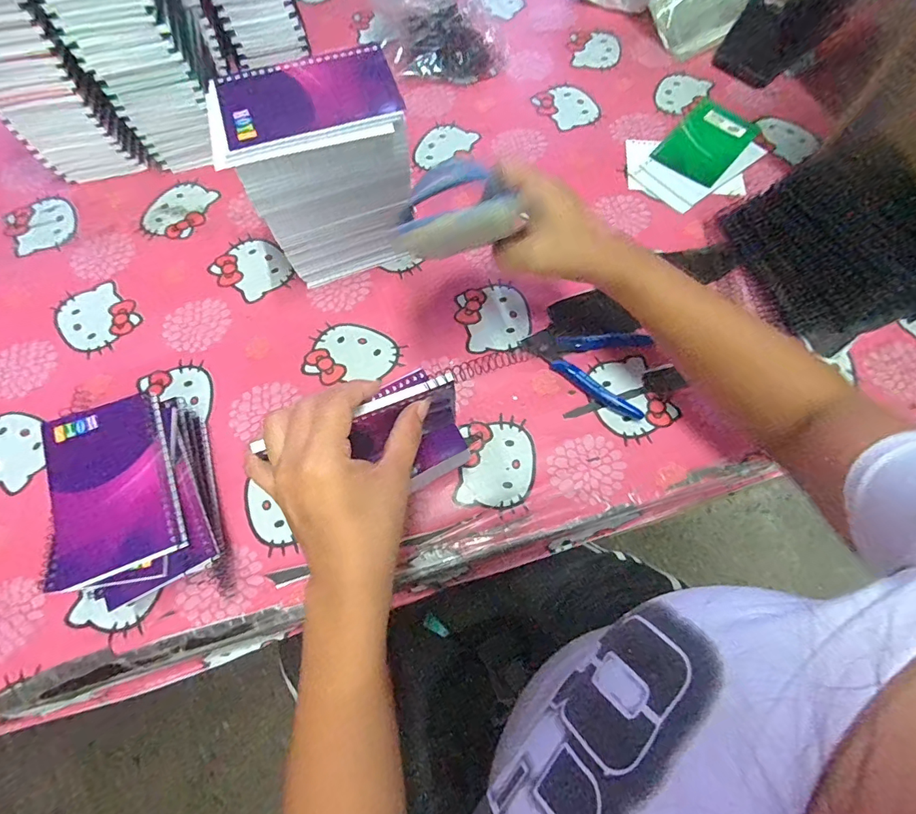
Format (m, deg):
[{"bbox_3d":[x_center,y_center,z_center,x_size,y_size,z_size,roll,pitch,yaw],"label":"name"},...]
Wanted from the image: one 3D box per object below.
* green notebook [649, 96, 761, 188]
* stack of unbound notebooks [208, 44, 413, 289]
[{"bbox_3d":[0.298,-0.318,0.558,0.080,0.007,0.138,38,72,16],"label":"green notebook"},{"bbox_3d":[-0.112,-0.194,0.424,0.135,0.175,0.080,-13,68,-5],"label":"stack of unbound notebooks"}]

